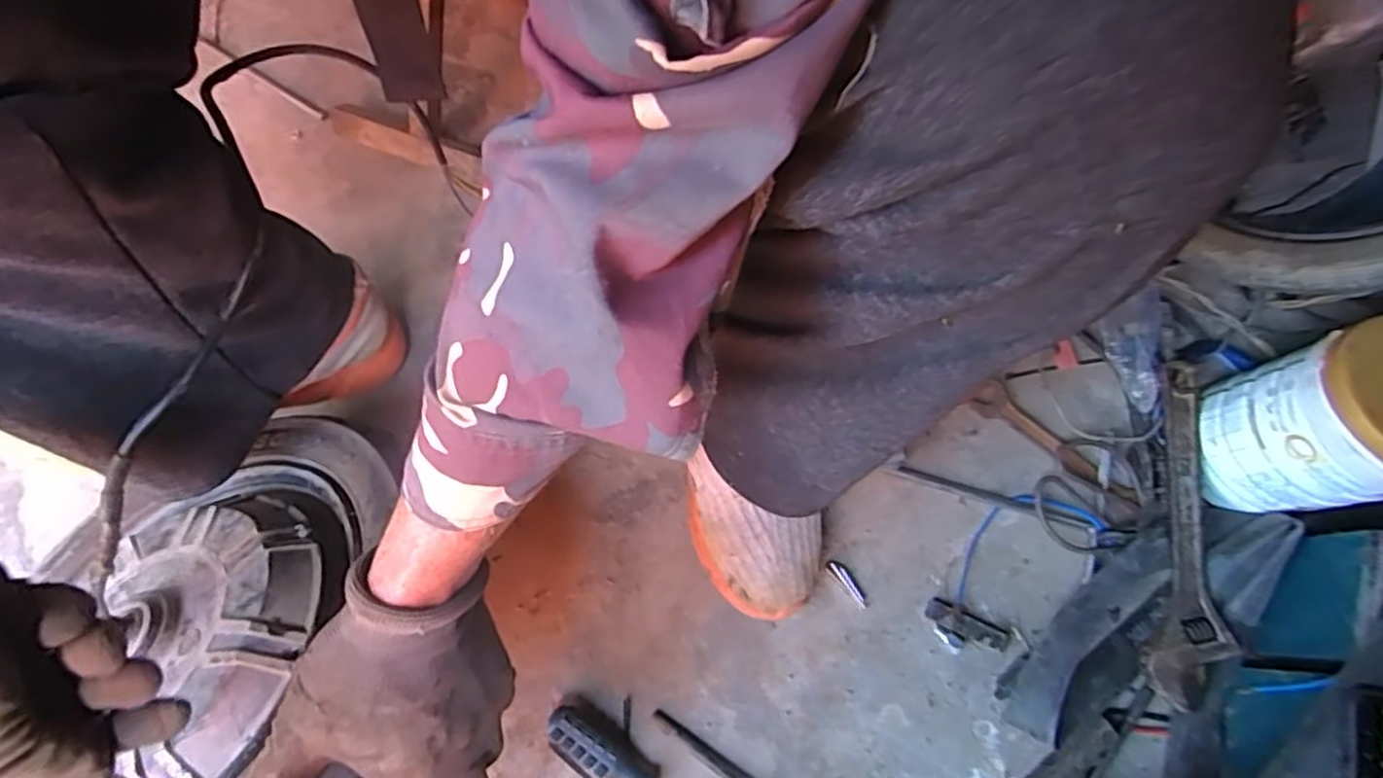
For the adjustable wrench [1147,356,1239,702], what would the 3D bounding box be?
[{"bbox_3d":[0.423,0.116,0.605,0.056,0.021,0.287,14,72,3],"label":"adjustable wrench"}]

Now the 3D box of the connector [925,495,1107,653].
[{"bbox_3d":[0.272,0.154,0.612,0.075,0.013,0.171,43,76,12],"label":"connector"}]

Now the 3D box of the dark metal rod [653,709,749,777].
[{"bbox_3d":[0.028,0.300,0.556,0.139,0.007,0.016,32,74,9],"label":"dark metal rod"}]

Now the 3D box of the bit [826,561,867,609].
[{"bbox_3d":[0.135,0.167,0.609,0.013,0.007,0.047,-36,76,-12],"label":"bit"}]

